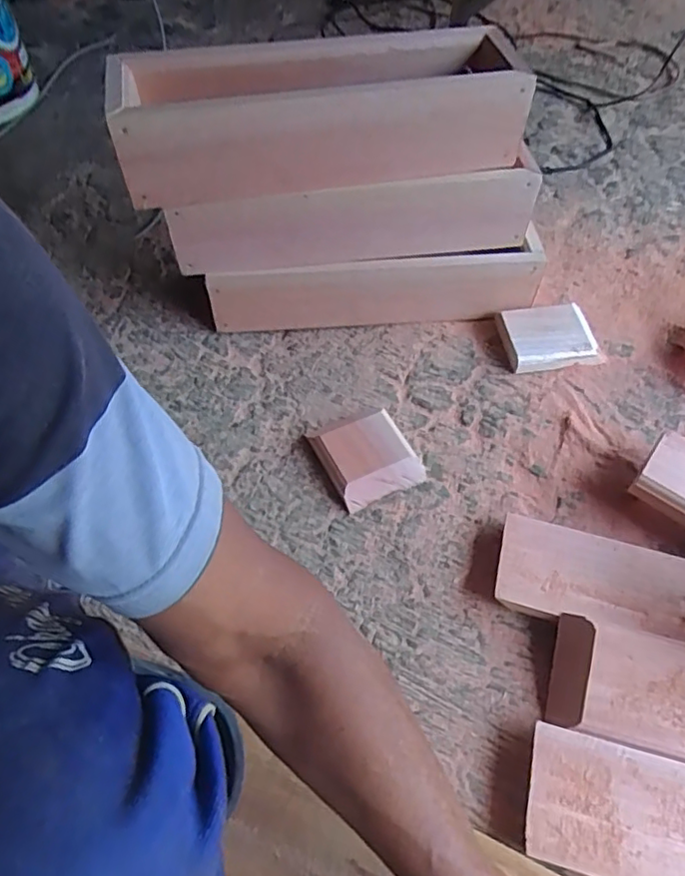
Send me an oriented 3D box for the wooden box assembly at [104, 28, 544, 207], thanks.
[{"bbox_3d":[-0.025,-0.398,0.726,0.478,0.112,0.145,-9,57,-5],"label":"wooden box assembly"}]

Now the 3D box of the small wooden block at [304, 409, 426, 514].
[{"bbox_3d":[0.029,0.021,0.763,0.110,0.031,0.123,-25,59,-15],"label":"small wooden block"}]

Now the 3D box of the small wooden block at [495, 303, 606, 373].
[{"bbox_3d":[0.304,-0.146,0.870,0.128,0.033,0.102,-8,57,-5],"label":"small wooden block"}]

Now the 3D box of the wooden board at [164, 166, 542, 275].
[{"bbox_3d":[0.016,-0.279,0.780,0.472,0.106,0.015,-7,57,-4],"label":"wooden board"}]

